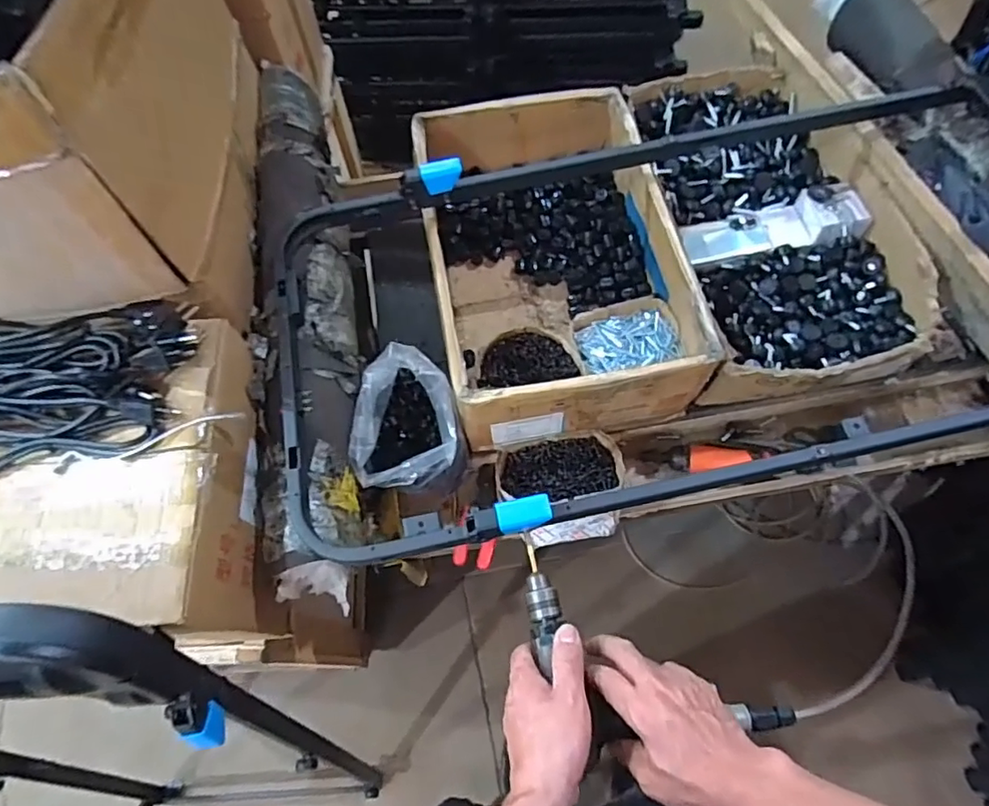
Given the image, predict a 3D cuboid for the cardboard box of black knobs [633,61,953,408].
[{"bbox_3d":[0.446,-0.304,0.917,0.356,0.091,0.610,-3,65,2],"label":"cardboard box of black knobs"}]

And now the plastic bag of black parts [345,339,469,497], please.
[{"bbox_3d":[-0.108,0.042,0.803,0.129,0.173,0.184,2,65,4],"label":"plastic bag of black parts"}]

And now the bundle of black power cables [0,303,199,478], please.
[{"bbox_3d":[-0.580,0.000,0.613,0.519,0.062,0.214,-14,65,-3],"label":"bundle of black power cables"}]

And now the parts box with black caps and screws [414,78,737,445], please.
[{"bbox_3d":[0.079,-0.217,0.898,0.350,0.179,0.533,-12,65,-2],"label":"parts box with black caps and screws"}]

